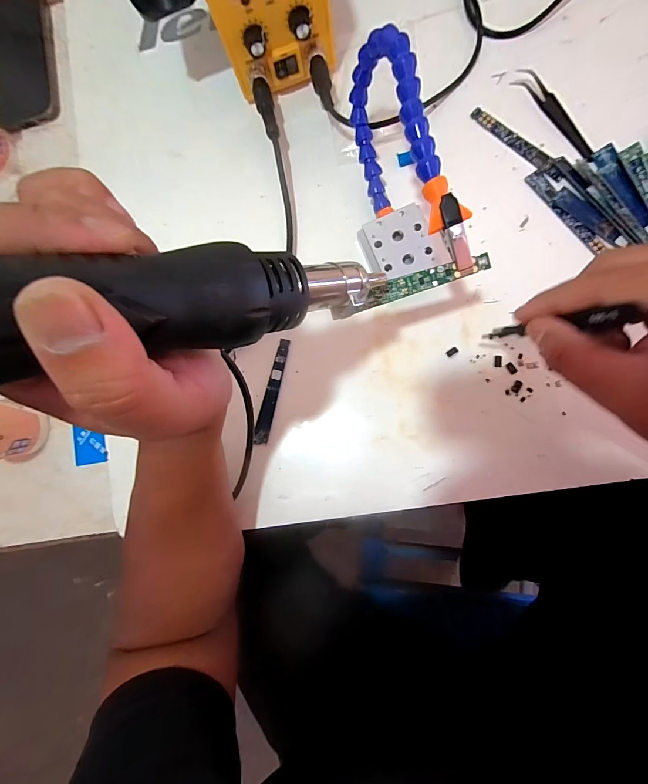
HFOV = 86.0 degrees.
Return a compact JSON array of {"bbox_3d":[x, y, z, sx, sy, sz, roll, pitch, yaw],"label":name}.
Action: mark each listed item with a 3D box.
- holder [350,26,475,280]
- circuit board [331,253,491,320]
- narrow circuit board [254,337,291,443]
[{"bbox_3d":[0.054,-0.159,0.268,0.055,0.112,0.191,-14,84,8],"label":"holder"},{"bbox_3d":[0.053,-0.067,0.219,0.099,0.004,0.013,-18,82,6],"label":"circuit board"},{"bbox_3d":[-0.049,-0.001,0.324,0.012,0.004,0.099,13,86,-4],"label":"narrow circuit board"}]

